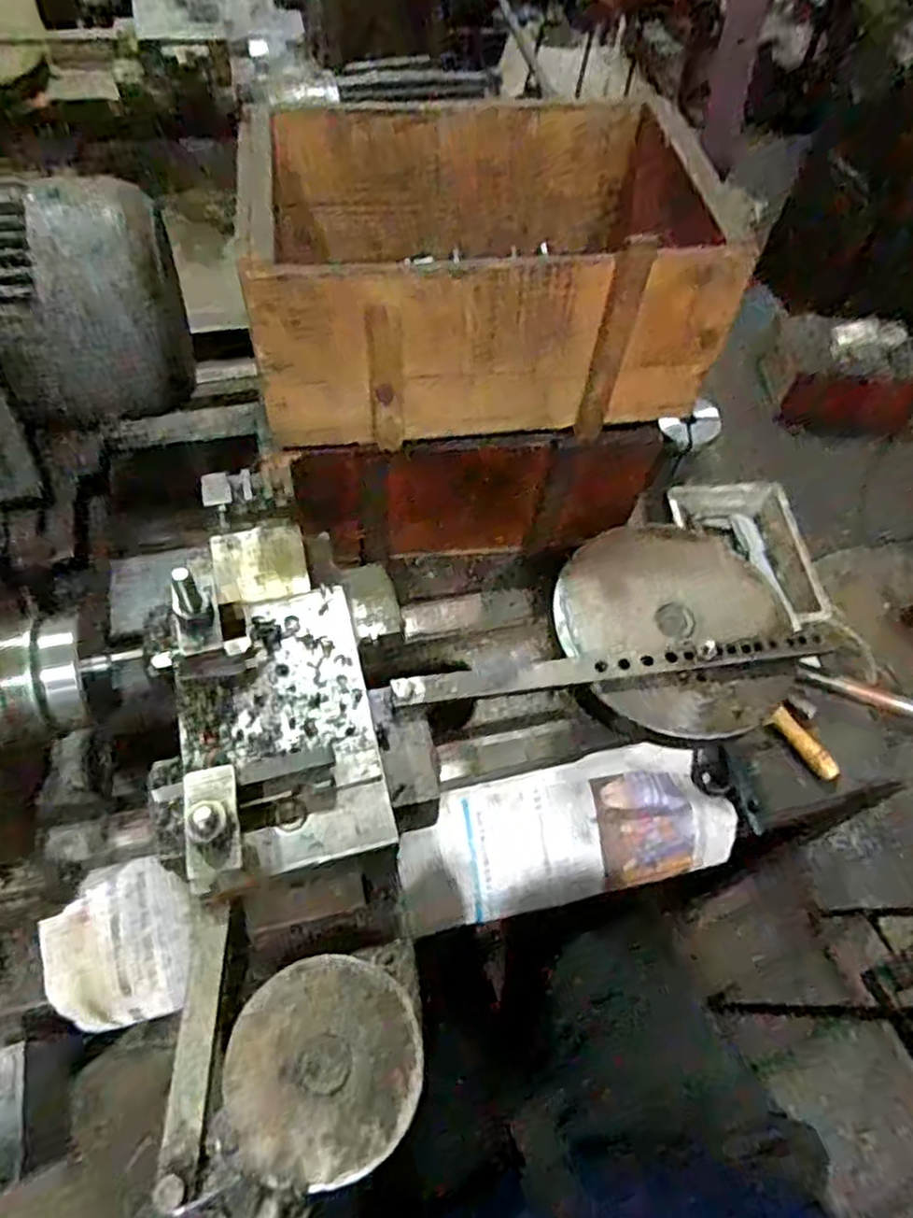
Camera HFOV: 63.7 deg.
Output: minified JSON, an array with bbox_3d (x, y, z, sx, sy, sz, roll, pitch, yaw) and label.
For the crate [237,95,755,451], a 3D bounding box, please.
[{"bbox_3d":[0.019,-0.281,0.600,0.340,0.144,0.243,-4,57,-7],"label":"crate"}]

